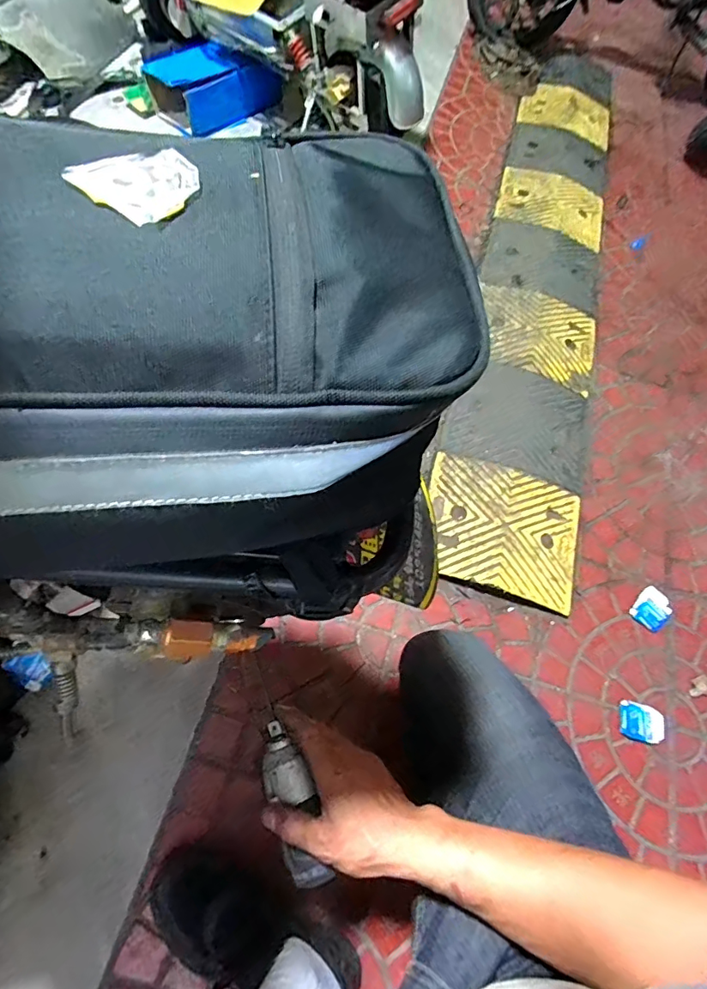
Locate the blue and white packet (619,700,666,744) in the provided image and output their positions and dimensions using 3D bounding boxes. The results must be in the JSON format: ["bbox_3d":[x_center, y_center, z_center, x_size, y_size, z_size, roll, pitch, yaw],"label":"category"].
[{"bbox_3d":[0.486,0.383,0.812,0.081,0.012,0.058,9,64,2],"label":"blue and white packet"}]

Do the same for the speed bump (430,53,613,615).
[{"bbox_3d":[0.512,-0.629,1.260,0.323,0.062,1.872,20,63,-3],"label":"speed bump"}]

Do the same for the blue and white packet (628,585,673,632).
[{"bbox_3d":[0.560,0.214,0.902,0.063,0.014,0.080,41,70,16],"label":"blue and white packet"}]

